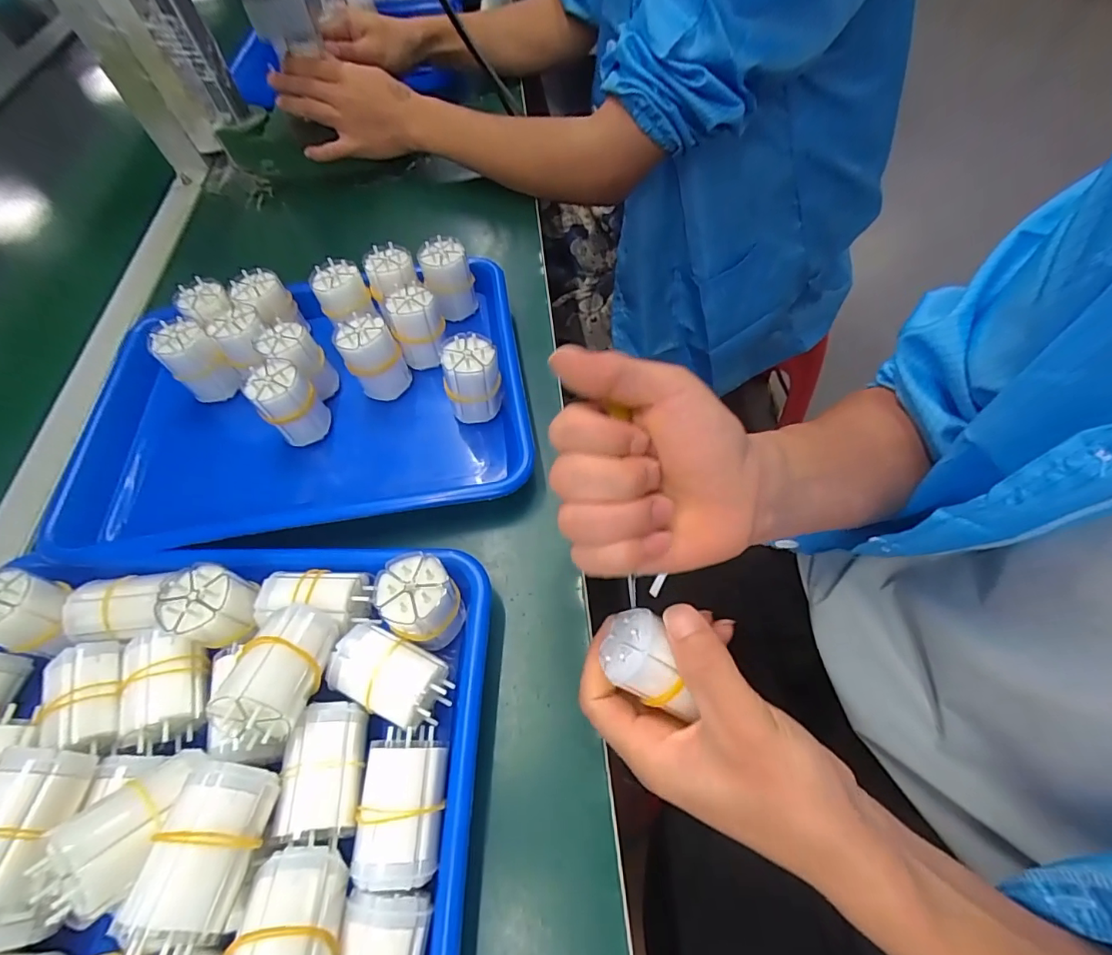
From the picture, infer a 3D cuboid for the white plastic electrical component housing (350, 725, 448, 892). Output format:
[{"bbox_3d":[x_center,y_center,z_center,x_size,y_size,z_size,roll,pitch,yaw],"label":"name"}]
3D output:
[{"bbox_3d":[-0.073,0.155,0.242,0.036,0.028,0.063,-2,60,3],"label":"white plastic electrical component housing"}]

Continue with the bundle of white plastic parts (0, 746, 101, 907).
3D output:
[{"bbox_3d":[-0.235,0.151,0.219,0.032,0.030,0.058,-6,60,1],"label":"bundle of white plastic parts"}]

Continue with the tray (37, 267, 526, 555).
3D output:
[{"bbox_3d":[-0.201,-0.058,0.397,0.343,0.041,0.244,-11,60,-2],"label":"tray"}]

